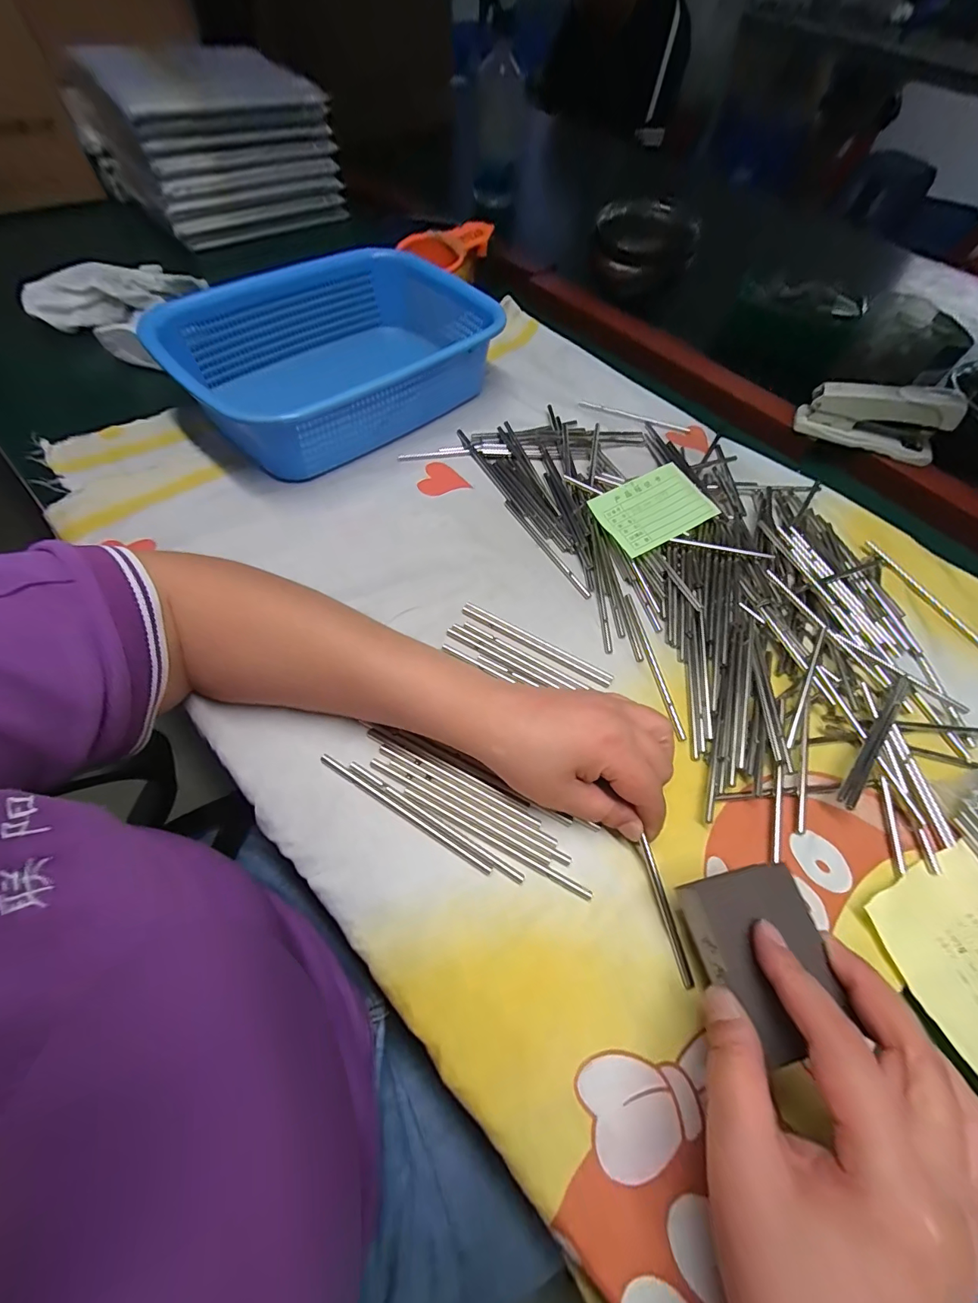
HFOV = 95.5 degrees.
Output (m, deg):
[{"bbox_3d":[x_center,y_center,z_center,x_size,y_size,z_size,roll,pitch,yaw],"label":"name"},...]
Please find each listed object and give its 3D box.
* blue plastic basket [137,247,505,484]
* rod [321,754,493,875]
[{"bbox_3d":[-0.137,-0.289,0.430,0.294,0.075,0.216,-37,70,-21],"label":"blue plastic basket"},{"bbox_3d":[-0.050,0.095,0.261,0.119,0.004,0.006,30,63,12],"label":"rod"}]

